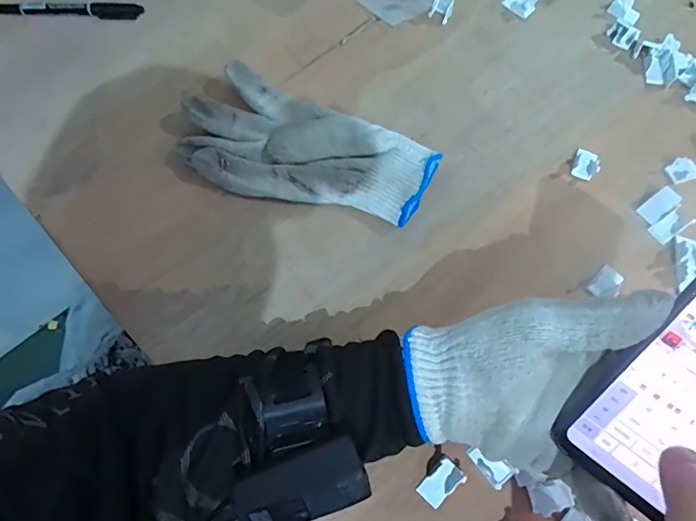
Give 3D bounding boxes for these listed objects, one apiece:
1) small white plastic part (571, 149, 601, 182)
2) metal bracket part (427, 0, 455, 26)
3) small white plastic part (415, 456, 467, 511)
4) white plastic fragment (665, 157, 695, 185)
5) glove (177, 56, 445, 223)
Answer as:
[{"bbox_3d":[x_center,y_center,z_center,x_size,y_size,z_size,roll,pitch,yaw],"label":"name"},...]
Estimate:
[{"bbox_3d":[0.208,-0.084,0.423,0.024,0.004,0.029,19,69,5],"label":"small white plastic part"},{"bbox_3d":[0.092,-0.252,0.474,0.021,0.029,0.017,22,69,6],"label":"metal bracket part"},{"bbox_3d":[0.063,0.149,0.325,0.031,0.014,0.019,-41,76,-16],"label":"small white plastic part"},{"bbox_3d":[0.291,-0.078,0.421,0.022,0.005,0.021,-27,74,18],"label":"white plastic fragment"},{"bbox_3d":[-0.036,-0.089,0.409,0.205,0.017,0.108,24,70,7],"label":"glove"}]

